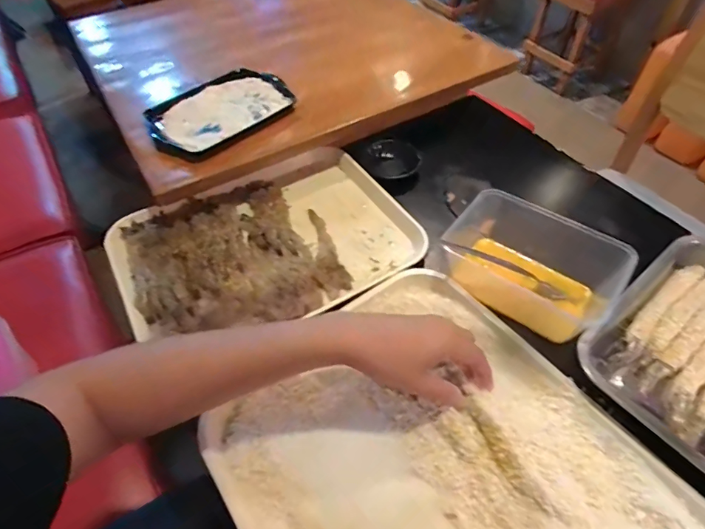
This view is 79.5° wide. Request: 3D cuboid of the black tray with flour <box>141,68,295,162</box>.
[{"bbox_3d":[-0.181,-0.213,0.594,0.192,0.024,0.144,-28,55,-20],"label":"black tray with flour"}]

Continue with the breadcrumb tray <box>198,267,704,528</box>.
[{"bbox_3d":[0.094,0.194,0.341,0.308,0.030,0.398,-31,56,-22],"label":"breadcrumb tray"}]

